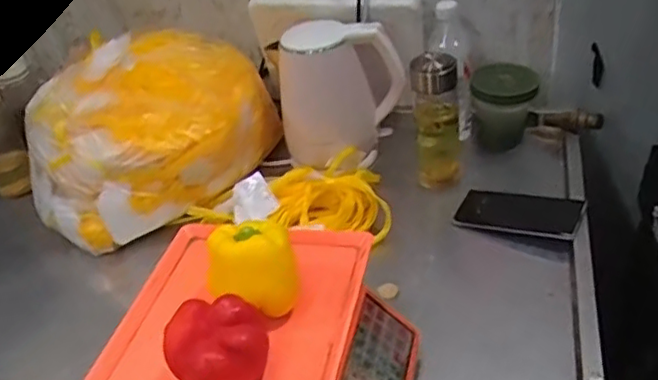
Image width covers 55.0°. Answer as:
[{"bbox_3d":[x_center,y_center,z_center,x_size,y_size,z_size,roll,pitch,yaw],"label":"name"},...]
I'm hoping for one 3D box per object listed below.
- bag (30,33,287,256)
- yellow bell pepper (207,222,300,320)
[{"bbox_3d":[-0.272,-0.089,0.972,0.292,0.191,0.332,8,40,25],"label":"bag"},{"bbox_3d":[-0.073,0.072,0.621,0.087,0.065,0.077,0,36,13],"label":"yellow bell pepper"}]

